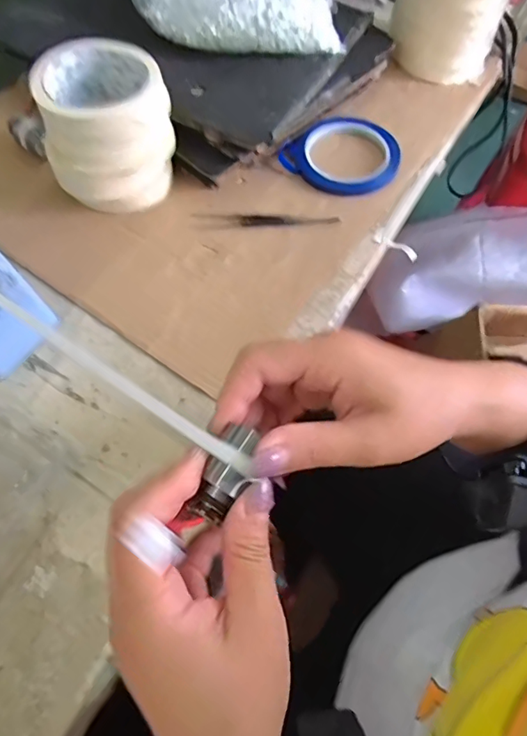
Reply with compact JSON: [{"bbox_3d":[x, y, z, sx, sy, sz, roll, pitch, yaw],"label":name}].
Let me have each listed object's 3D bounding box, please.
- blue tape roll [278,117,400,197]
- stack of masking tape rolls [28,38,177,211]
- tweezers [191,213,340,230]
[{"bbox_3d":[0.082,-0.210,0.475,0.104,0.009,0.098,0,63,0],"label":"blue tape roll"},{"bbox_3d":[-0.132,-0.200,0.420,0.107,0.103,0.092,-17,65,-8],"label":"stack of masking tape rolls"},{"bbox_3d":[0.001,-0.133,0.441,0.132,0.005,0.018,4,63,2],"label":"tweezers"}]

